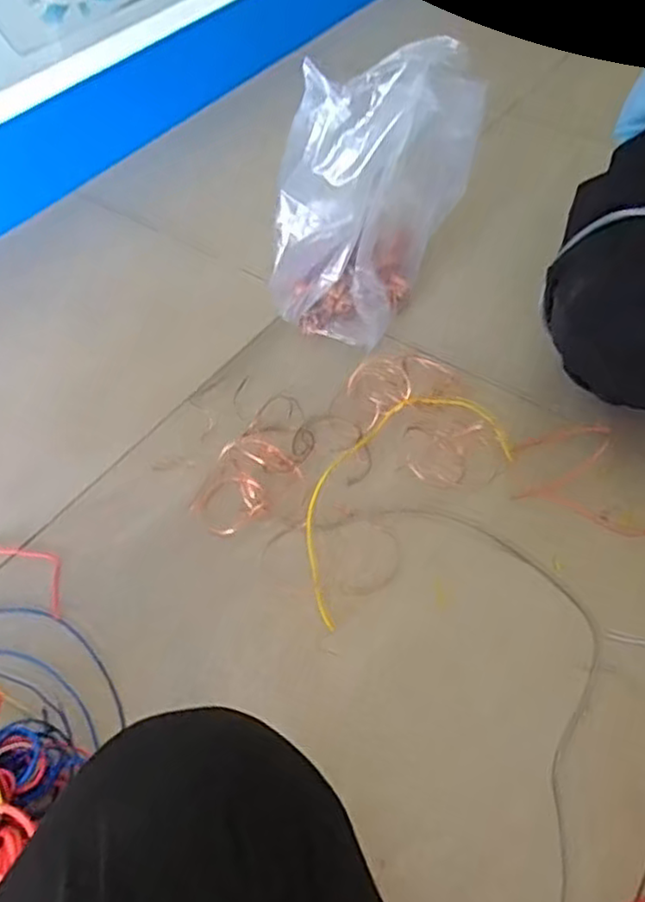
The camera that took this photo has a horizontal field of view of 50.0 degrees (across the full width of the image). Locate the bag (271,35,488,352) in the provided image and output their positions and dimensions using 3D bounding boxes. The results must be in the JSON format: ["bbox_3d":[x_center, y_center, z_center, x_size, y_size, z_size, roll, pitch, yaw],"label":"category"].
[{"bbox_3d":[0.054,-0.285,0.775,0.134,0.290,0.194,37,63,26],"label":"bag"}]

